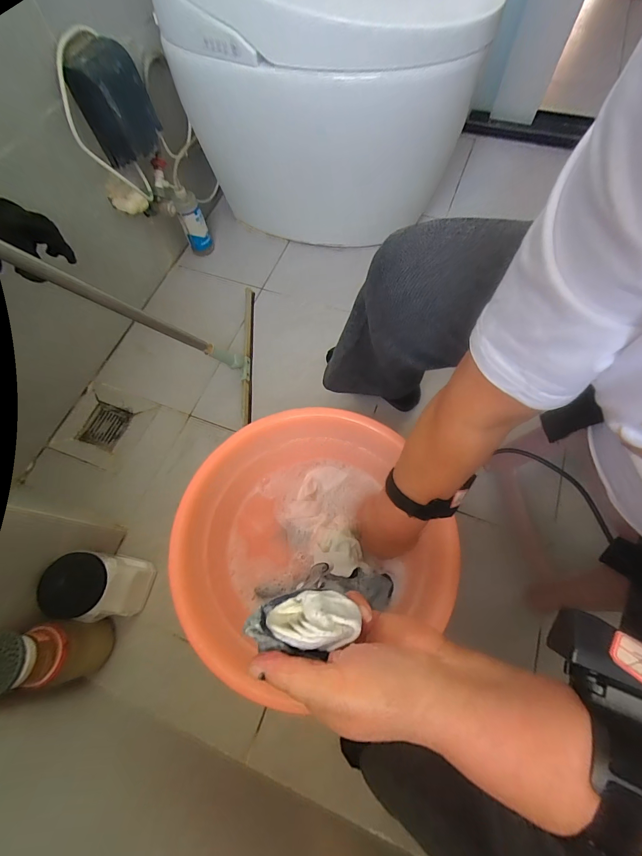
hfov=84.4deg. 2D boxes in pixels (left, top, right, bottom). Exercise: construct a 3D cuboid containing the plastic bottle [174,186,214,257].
[{"bbox_3d":[-0.337,-0.543,0.938,0.064,0.161,0.052,-23,66,-7],"label":"plastic bottle"}]

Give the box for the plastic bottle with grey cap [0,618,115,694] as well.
[{"bbox_3d":[-0.409,0.349,0.549,0.091,0.182,0.084,-1,66,3],"label":"plastic bottle with grey cap"}]

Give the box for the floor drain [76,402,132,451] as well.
[{"bbox_3d":[-0.509,-0.005,0.835,0.098,0.013,0.099,18,68,11],"label":"floor drain"}]

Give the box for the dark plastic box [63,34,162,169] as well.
[{"bbox_3d":[-0.377,-0.600,0.664,0.058,0.155,0.118,31,71,16],"label":"dark plastic box"}]

